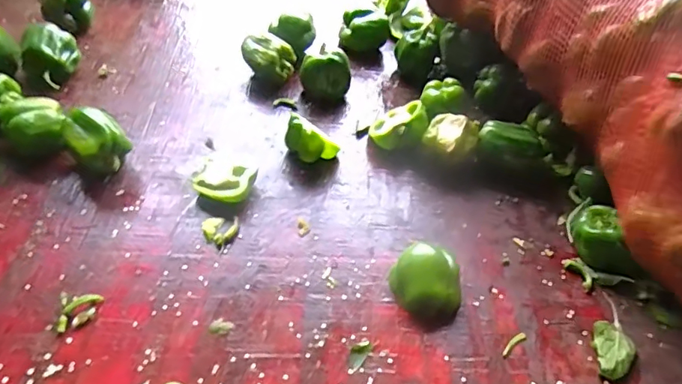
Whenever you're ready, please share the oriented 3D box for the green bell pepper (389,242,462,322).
[{"bbox_3d":[0.099,0.095,0.557,0.079,0.043,0.080,3,47,-3],"label":"green bell pepper"}]

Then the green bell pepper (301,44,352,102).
[{"bbox_3d":[-0.021,-0.166,0.764,0.075,0.080,0.063,8,48,-4],"label":"green bell pepper"}]

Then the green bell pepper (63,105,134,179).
[{"bbox_3d":[-0.302,-0.060,0.638,0.063,0.076,0.077,-31,61,-32],"label":"green bell pepper"}]

